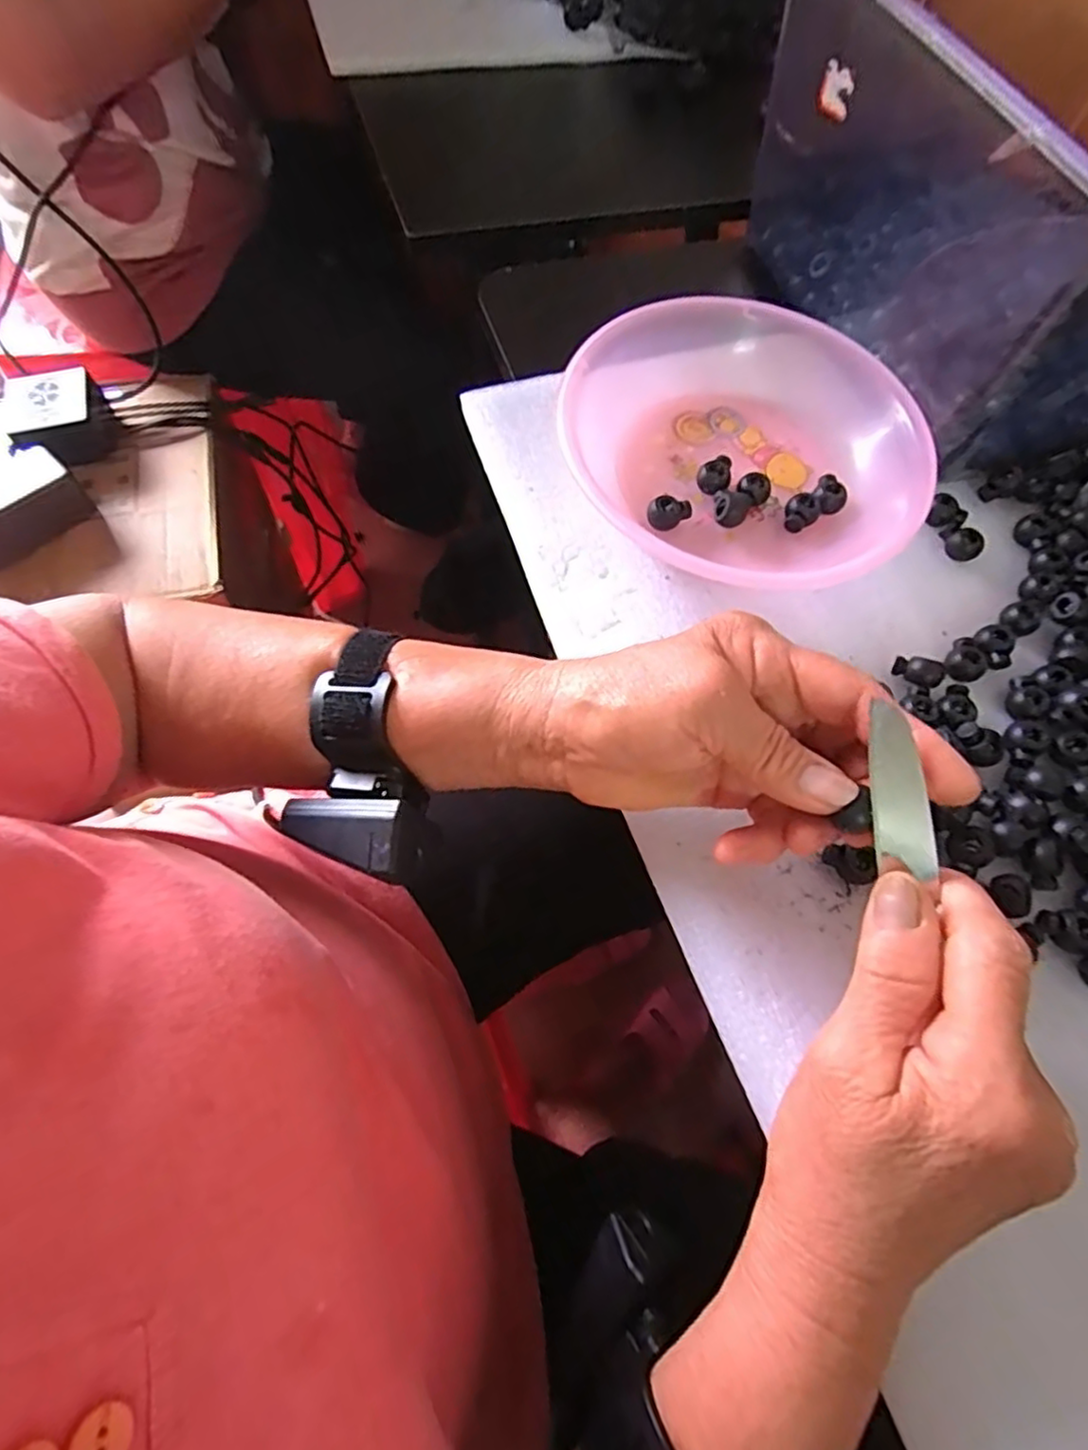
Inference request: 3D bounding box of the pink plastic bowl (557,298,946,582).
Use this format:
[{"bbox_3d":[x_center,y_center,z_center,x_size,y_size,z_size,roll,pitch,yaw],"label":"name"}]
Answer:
[{"bbox_3d":[0.107,-0.149,0.351,0.175,0.039,0.186,1,68,-2],"label":"pink plastic bowl"}]

